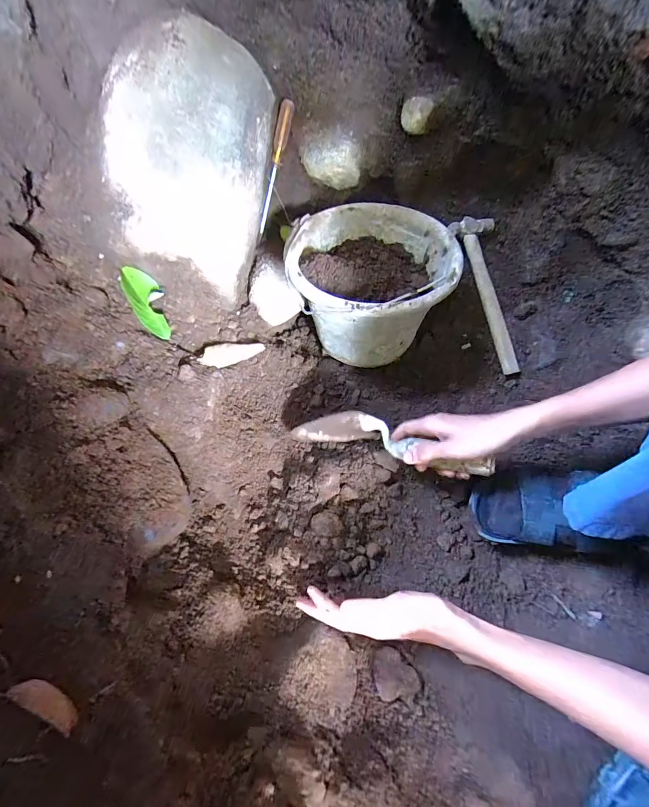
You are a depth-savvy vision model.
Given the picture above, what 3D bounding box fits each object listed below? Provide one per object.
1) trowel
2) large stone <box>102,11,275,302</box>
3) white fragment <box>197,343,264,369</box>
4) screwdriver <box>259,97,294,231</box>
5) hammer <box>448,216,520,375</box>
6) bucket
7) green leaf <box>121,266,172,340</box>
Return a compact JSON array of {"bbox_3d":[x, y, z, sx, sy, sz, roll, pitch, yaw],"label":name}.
[{"bbox_3d":[0.087,0.052,0.505,0.273,0.075,0.049,12,70,27],"label":"trowel"},{"bbox_3d":[-0.208,-0.349,0.564,0.222,0.358,0.140,12,29,0],"label":"large stone"},{"bbox_3d":[-0.144,-0.079,0.566,0.098,0.017,0.031,-14,69,-20],"label":"white fragment"},{"bbox_3d":[-0.081,-0.382,0.593,0.019,0.016,0.191,21,111,10],"label":"screwdriver"},{"bbox_3d":[0.266,-0.173,0.575,0.067,0.034,0.253,-14,87,-3],"label":"hammer"},{"bbox_3d":[0.069,-0.188,0.573,0.224,0.189,0.229,-1,70,2],"label":"bucket"},{"bbox_3d":[-0.278,-0.158,0.565,0.052,0.028,0.129,-21,88,-36],"label":"green leaf"}]

